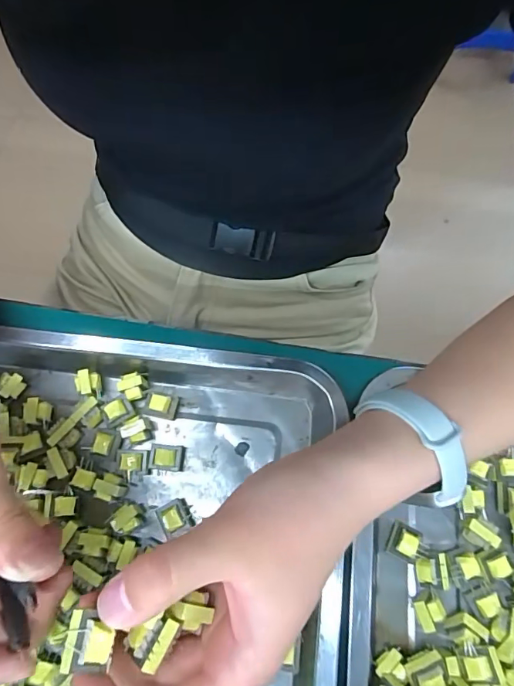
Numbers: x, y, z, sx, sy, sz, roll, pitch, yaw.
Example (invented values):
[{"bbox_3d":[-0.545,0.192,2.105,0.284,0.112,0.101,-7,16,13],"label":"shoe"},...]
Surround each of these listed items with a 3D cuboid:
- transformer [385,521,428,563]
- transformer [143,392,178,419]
[{"bbox_3d":[0.091,0.122,0.278,0.021,0.010,0.019,24,70,8],"label":"transformer"},{"bbox_3d":[-0.065,0.042,0.307,0.023,0.017,0.014,18,70,6],"label":"transformer"}]

